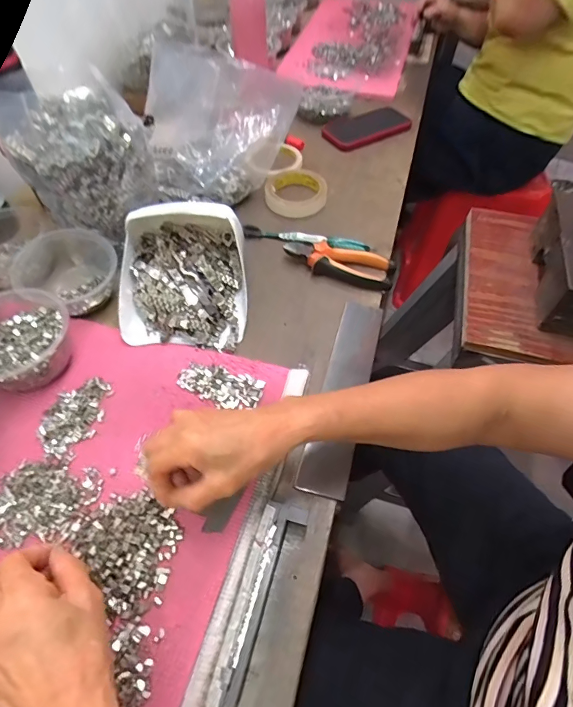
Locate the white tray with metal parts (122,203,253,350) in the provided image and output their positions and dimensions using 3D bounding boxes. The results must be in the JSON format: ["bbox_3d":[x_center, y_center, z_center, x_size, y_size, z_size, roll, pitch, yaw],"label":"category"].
[{"bbox_3d":[-0.128,-0.106,0.510,0.152,0.079,0.175,-3,56,-2],"label":"white tray with metal parts"}]

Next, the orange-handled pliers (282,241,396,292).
[{"bbox_3d":[0.072,-0.126,0.571,0.150,0.024,0.055,18,57,11],"label":"orange-handled pliers"}]

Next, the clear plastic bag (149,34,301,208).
[{"bbox_3d":[-0.101,-0.321,0.613,0.219,0.167,0.163,6,56,4],"label":"clear plastic bag"}]

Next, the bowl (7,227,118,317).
[{"bbox_3d":[-0.276,-0.100,0.523,0.115,0.068,0.105,0,56,0],"label":"bowl"}]

